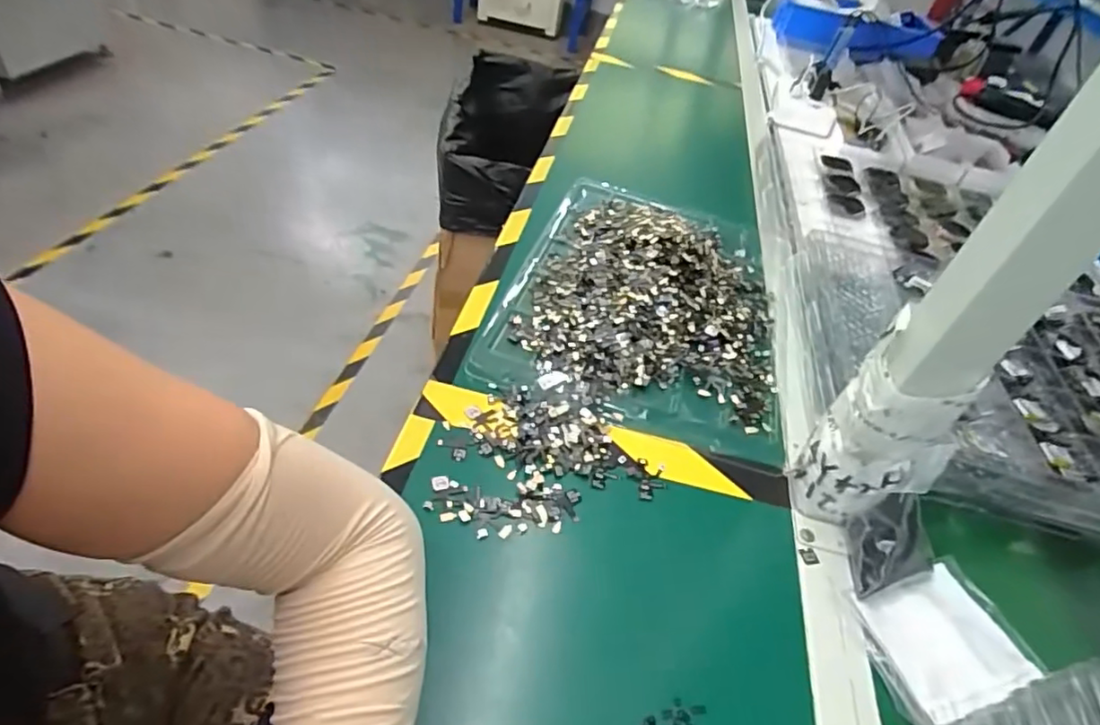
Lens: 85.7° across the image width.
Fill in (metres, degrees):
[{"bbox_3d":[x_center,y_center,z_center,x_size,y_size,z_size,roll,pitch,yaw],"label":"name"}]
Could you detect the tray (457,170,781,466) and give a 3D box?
[{"bbox_3d":[0.098,-0.087,0.603,0.263,0.026,0.376,16,44,3],"label":"tray"}]

